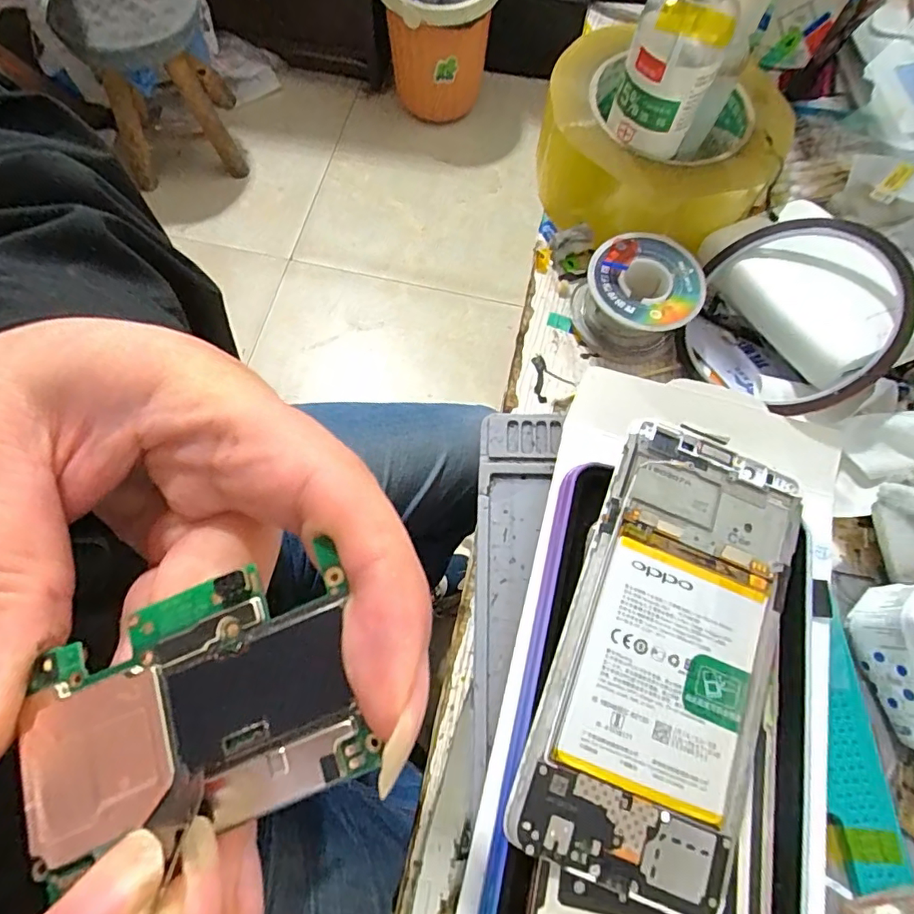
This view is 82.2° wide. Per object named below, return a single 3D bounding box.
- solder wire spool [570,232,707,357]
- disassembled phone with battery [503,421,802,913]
[{"bbox_3d":[0.088,-0.079,0.260,0.054,0.031,0.051,1,70,-2],"label":"solder wire spool"},{"bbox_3d":[0.075,0.065,0.184,0.073,0.004,0.152,23,72,0],"label":"disassembled phone with battery"}]

